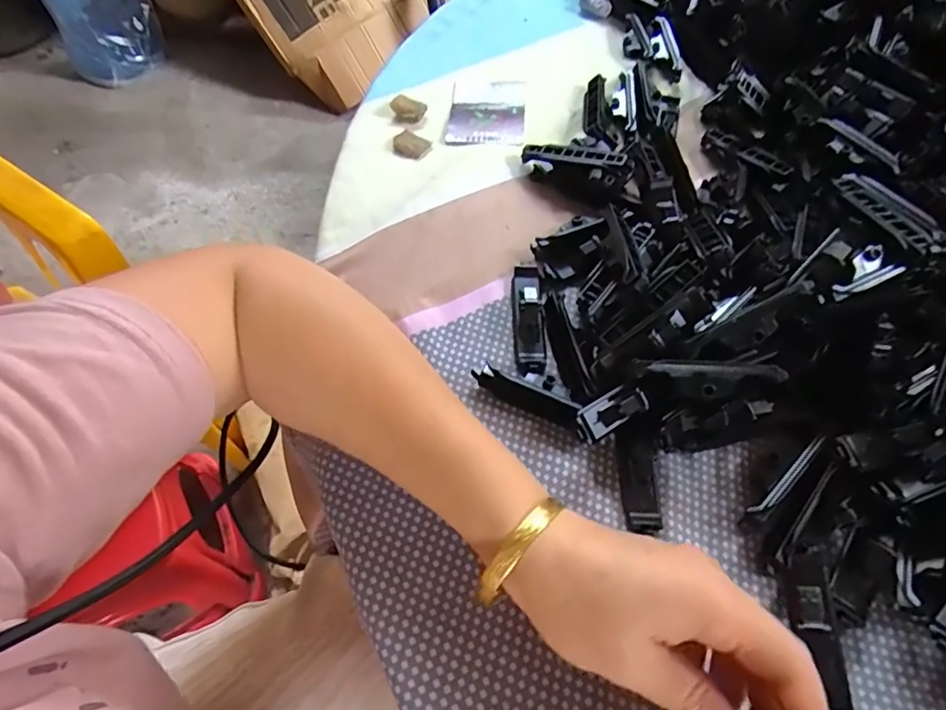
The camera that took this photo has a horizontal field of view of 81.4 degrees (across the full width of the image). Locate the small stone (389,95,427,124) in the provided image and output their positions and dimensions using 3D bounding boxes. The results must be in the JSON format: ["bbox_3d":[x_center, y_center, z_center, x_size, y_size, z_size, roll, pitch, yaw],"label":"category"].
[{"bbox_3d":[-0.053,-0.196,0.440,0.028,0.011,0.019,19,60,10],"label":"small stone"}]

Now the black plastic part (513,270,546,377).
[{"bbox_3d":[0.035,-0.025,0.339,0.018,0.016,0.081,2,58,-1],"label":"black plastic part"}]

